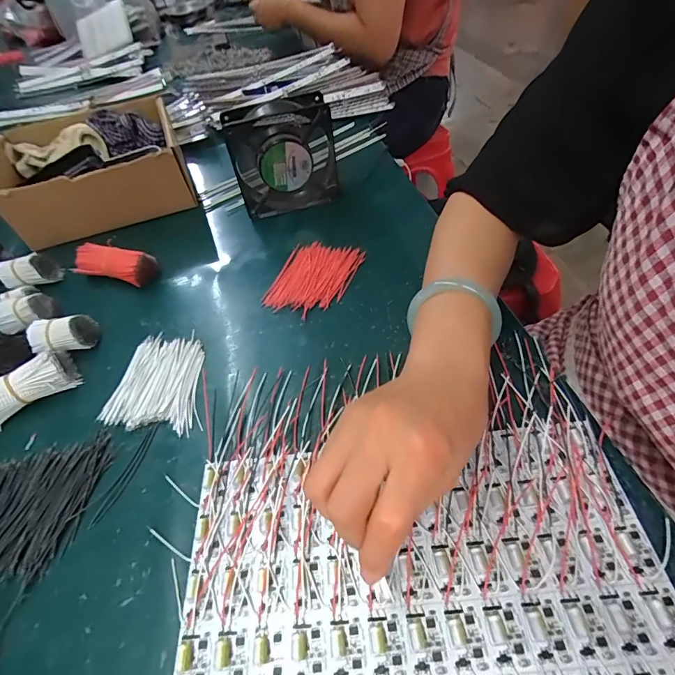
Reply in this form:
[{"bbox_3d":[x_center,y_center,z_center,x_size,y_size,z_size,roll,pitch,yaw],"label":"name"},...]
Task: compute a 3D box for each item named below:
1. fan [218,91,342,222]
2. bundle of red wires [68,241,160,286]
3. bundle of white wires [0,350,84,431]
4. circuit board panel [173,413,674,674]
[{"bbox_3d":[-0.061,-0.207,0.483,0.120,0.130,0.031,-19,51,-9],"label":"fan"},{"bbox_3d":[-0.248,-0.080,0.460,0.093,0.035,0.031,7,51,13],"label":"bundle of red wires"},{"bbox_3d":[-0.285,0.047,0.357,0.098,0.034,0.042,-36,55,-22],"label":"bundle of white wires"},{"bbox_3d":[0.049,0.169,0.230,0.282,0.010,0.239,-7,50,0],"label":"circuit board panel"}]

